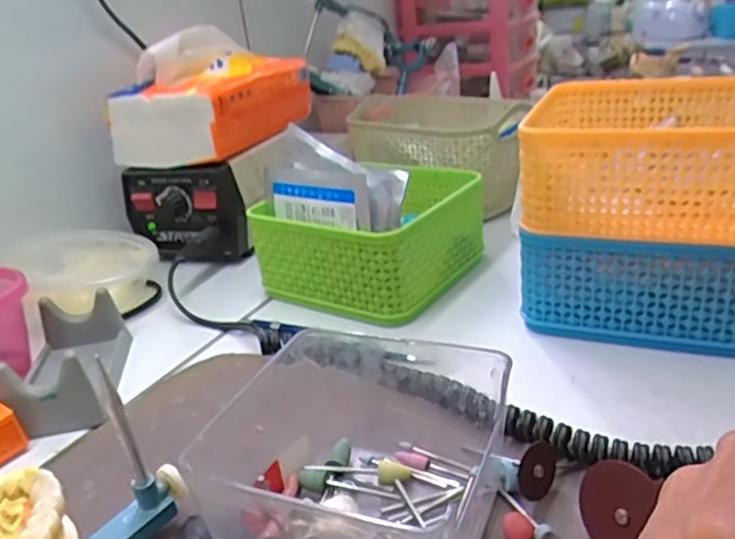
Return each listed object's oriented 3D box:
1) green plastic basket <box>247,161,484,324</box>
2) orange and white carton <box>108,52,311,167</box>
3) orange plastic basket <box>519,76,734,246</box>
[{"bbox_3d":[0.006,-0.026,0.465,0.134,0.062,0.134,12,31,35],"label":"green plastic basket"},{"bbox_3d":[-0.131,-0.149,0.563,0.103,0.063,0.173,2,26,19],"label":"orange and white carton"},{"bbox_3d":[0.163,-0.068,0.367,0.130,0.056,0.139,4,27,23],"label":"orange plastic basket"}]

